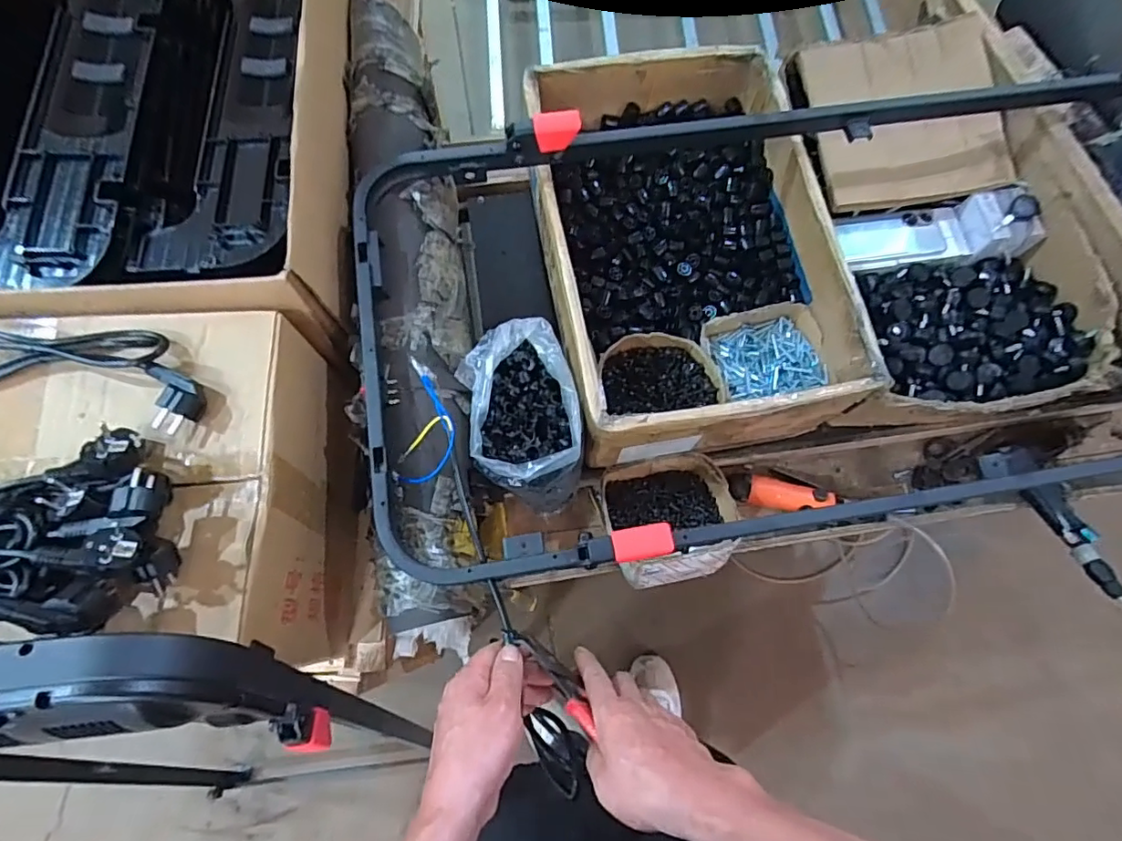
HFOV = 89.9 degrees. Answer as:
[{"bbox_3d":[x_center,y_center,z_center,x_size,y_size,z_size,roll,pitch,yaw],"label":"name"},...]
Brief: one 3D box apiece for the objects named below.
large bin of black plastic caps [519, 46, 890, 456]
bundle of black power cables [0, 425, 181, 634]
[{"bbox_3d":[0.160,-0.232,0.759,0.349,0.143,0.522,-10,73,-4],"label":"large bin of black plastic caps"},{"bbox_3d":[-0.511,0.089,0.455,0.375,0.065,0.161,-2,72,-2],"label":"bundle of black power cables"}]

